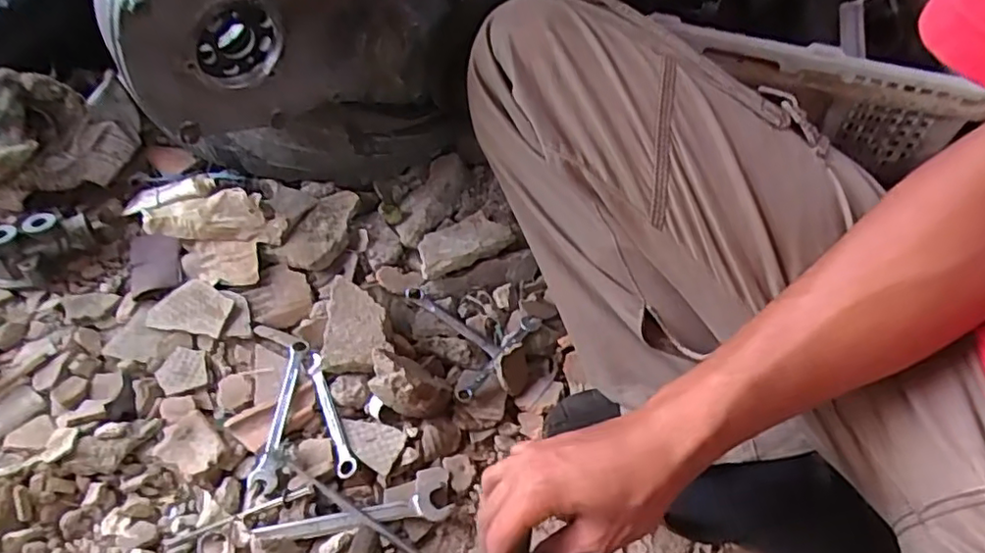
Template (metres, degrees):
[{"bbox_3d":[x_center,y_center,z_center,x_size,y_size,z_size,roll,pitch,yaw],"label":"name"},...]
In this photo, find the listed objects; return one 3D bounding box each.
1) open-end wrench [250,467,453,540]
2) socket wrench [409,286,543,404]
[{"bbox_3d":[-0.118,0.205,0.544,0.166,0.013,0.045,-10,55,-13],"label":"open-end wrench"},{"bbox_3d":[-0.036,0.051,0.670,0.133,0.020,0.128,34,58,24],"label":"socket wrench"}]

